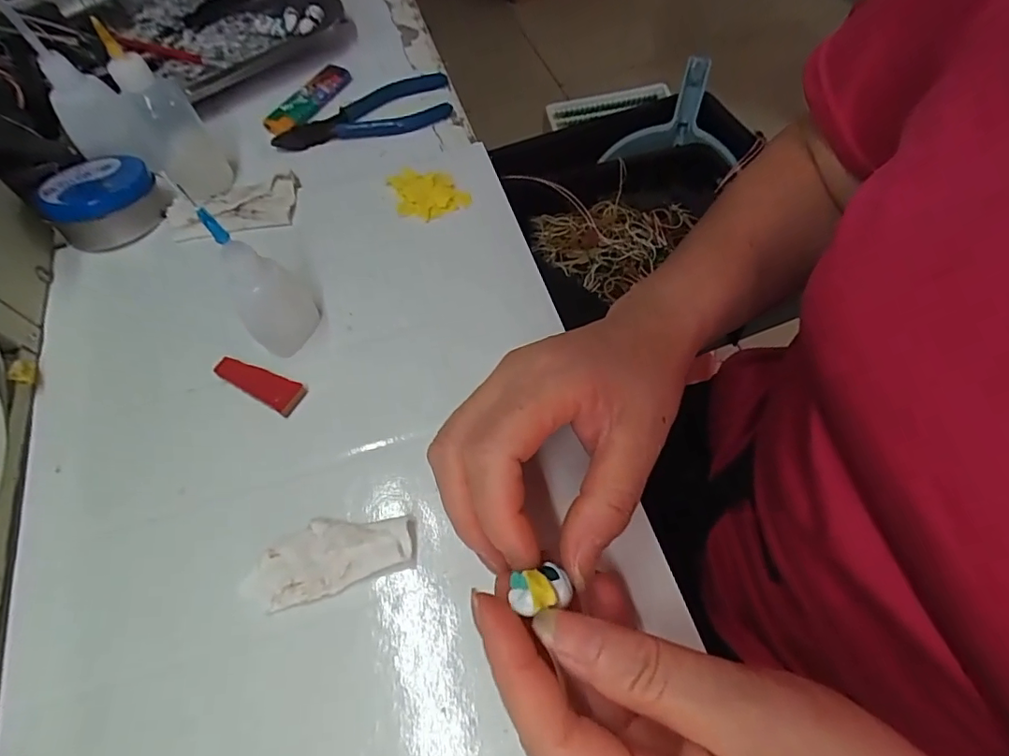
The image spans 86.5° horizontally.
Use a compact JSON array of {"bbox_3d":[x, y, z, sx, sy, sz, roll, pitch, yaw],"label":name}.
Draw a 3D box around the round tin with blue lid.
[{"bbox_3d":[-0.259,-0.117,0.347,0.060,0.035,0.065,-2,60,4],"label":"round tin with blue lid"}]

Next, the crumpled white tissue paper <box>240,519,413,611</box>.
[{"bbox_3d":[-0.075,0.076,0.233,0.071,0.011,0.031,-18,60,-5],"label":"crumpled white tissue paper"}]

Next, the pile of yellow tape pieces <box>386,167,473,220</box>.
[{"bbox_3d":[-0.048,-0.119,0.338,0.044,0.012,0.041,-19,60,-6],"label":"pile of yellow tape pieces"}]

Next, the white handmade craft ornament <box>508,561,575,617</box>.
[{"bbox_3d":[0.012,0.068,0.175,0.020,0.013,0.014,-18,62,-5],"label":"white handmade craft ornament"}]

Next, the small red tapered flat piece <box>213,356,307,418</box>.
[{"bbox_3d":[-0.126,0.001,0.277,0.050,0.004,0.017,26,66,19],"label":"small red tapered flat piece"}]

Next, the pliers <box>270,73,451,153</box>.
[{"bbox_3d":[-0.100,-0.190,0.391,0.133,0.006,0.047,-25,61,-9],"label":"pliers"}]

